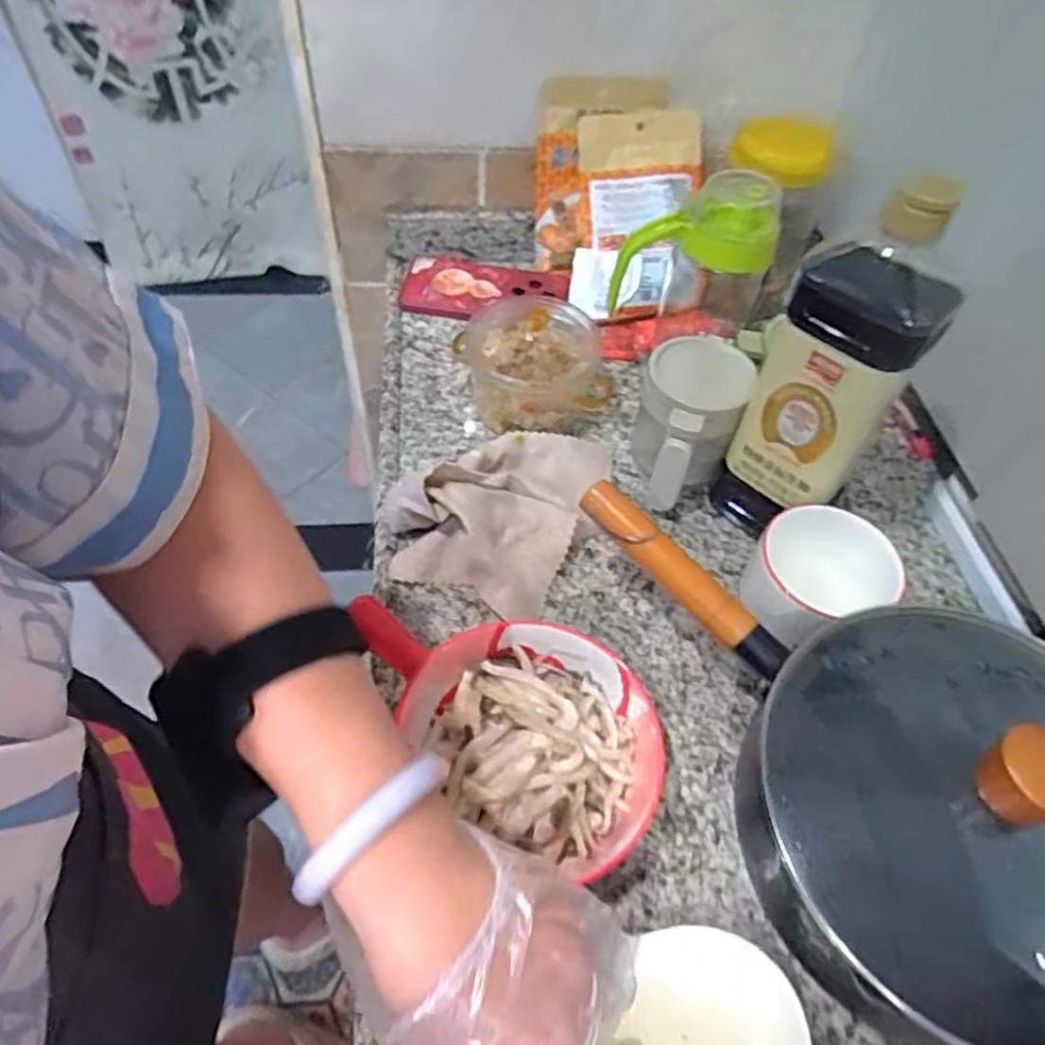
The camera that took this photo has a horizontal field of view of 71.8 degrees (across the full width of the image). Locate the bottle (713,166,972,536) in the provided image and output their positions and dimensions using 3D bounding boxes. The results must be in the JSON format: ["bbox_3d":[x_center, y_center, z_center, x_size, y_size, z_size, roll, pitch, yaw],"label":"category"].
[{"bbox_3d":[0.194,-0.088,0.468,0.083,0.270,0.059,26,56,15],"label":"bottle"}]

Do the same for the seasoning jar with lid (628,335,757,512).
[{"bbox_3d":[0.124,-0.074,0.555,0.075,0.098,0.097,15,54,8],"label":"seasoning jar with lid"}]

